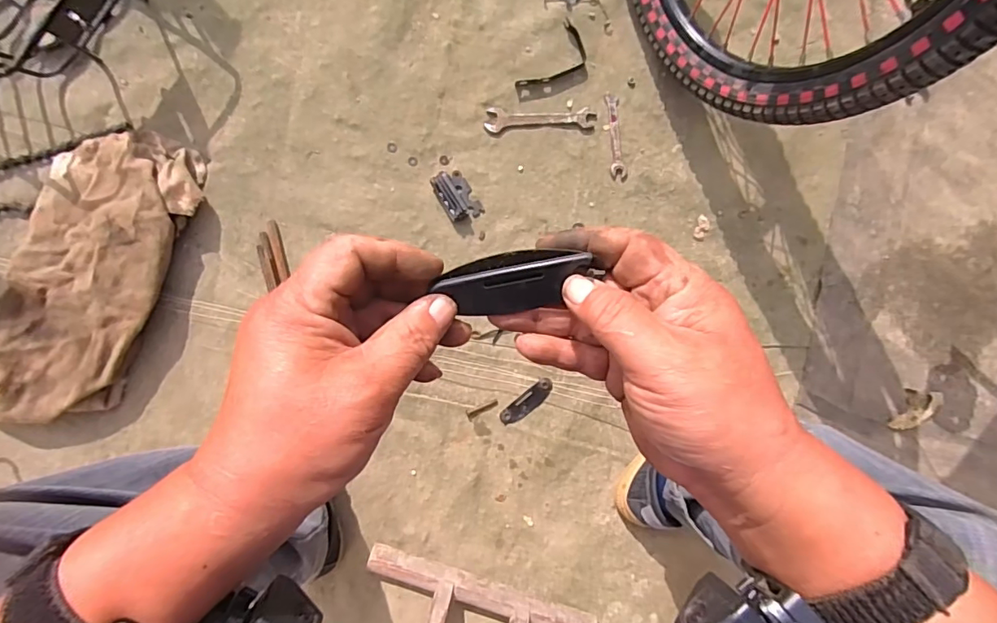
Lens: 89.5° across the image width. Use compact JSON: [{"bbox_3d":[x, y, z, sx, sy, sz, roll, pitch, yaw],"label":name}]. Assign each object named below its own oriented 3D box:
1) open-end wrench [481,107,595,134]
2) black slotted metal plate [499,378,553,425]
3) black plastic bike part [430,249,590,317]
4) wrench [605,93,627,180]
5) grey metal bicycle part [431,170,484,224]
[{"bbox_3d":[0.058,-0.263,0.689,0.152,0.004,0.031,-2,91,-5],"label":"open-end wrench"},{"bbox_3d":[0.040,0.127,0.700,0.087,0.004,0.025,-40,94,-4],"label":"black slotted metal plate"},{"bbox_3d":[0.007,-0.014,0.247,0.072,0.015,0.028,-9,92,3],"label":"black plastic bike part"},{"bbox_3d":[0.163,-0.243,0.698,0.022,0.004,0.113,-7,91,-5],"label":"wrench"},{"bbox_3d":[-0.056,-0.155,0.674,0.045,0.019,0.073,-32,93,-4],"label":"grey metal bicycle part"}]

